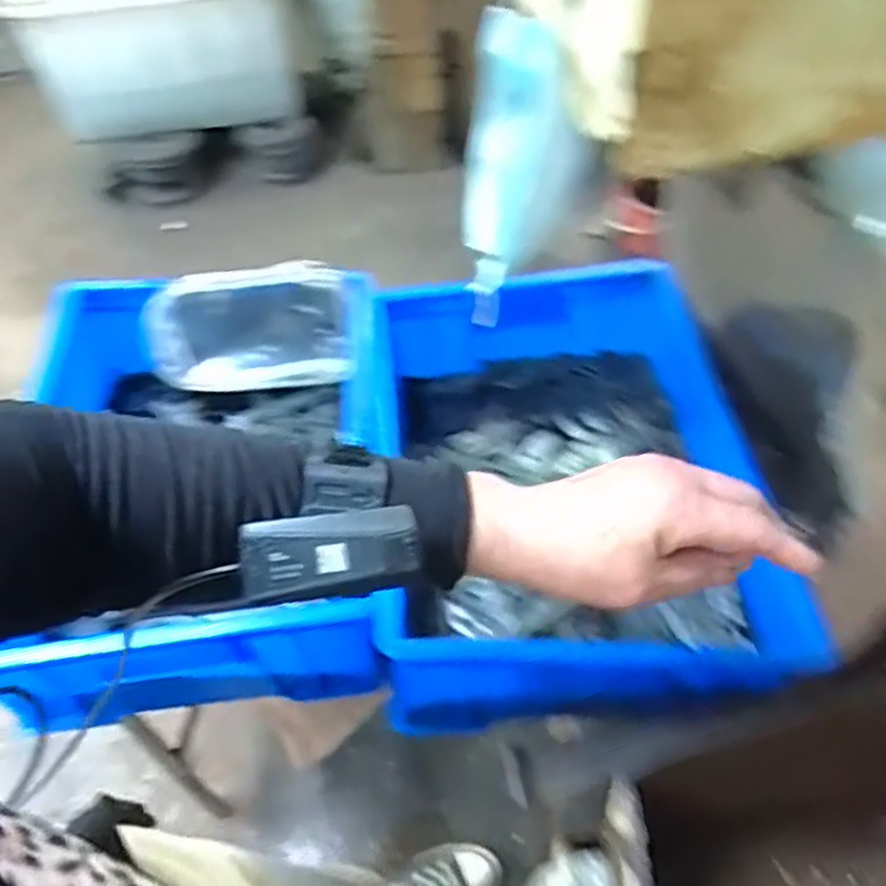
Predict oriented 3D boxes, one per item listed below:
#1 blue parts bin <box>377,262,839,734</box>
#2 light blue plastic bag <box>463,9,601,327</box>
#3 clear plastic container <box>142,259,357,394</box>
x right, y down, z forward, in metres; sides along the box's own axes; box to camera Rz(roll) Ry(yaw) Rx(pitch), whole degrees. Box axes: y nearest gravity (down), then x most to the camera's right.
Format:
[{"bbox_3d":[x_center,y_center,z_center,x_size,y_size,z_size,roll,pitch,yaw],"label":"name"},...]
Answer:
[{"bbox_3d":[0.102,0.027,0.674,0.313,0.135,0.406,-3,53,0],"label":"blue parts bin"},{"bbox_3d":[0.047,-0.183,0.508,0.067,0.166,0.105,-12,54,-6],"label":"light blue plastic bag"},{"bbox_3d":[-0.189,-0.116,0.778,0.192,0.117,0.060,-8,21,-3],"label":"clear plastic container"}]

